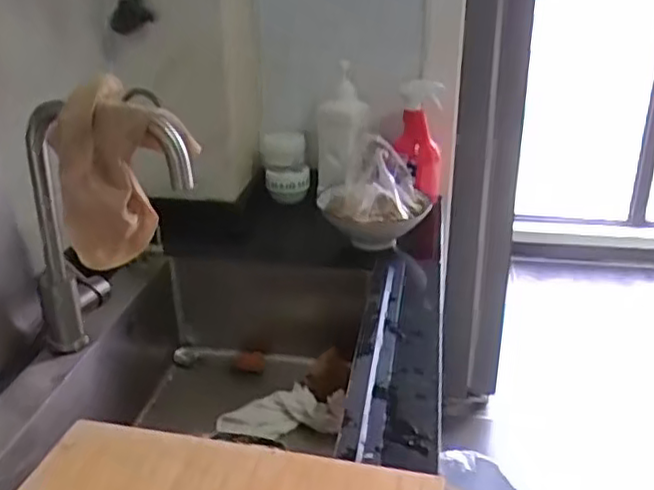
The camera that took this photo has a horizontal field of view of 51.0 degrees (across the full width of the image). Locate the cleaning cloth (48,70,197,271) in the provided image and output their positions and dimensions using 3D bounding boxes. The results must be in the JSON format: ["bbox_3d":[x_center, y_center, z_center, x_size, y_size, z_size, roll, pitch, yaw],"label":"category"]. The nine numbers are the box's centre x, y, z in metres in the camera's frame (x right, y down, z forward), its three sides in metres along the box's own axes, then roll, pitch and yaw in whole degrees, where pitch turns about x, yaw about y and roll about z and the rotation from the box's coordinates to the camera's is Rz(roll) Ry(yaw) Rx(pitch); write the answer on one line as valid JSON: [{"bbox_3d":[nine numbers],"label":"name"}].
[{"bbox_3d":[-0.224,-0.074,0.750,0.121,0.199,0.099,9,26,19],"label":"cleaning cloth"}]

